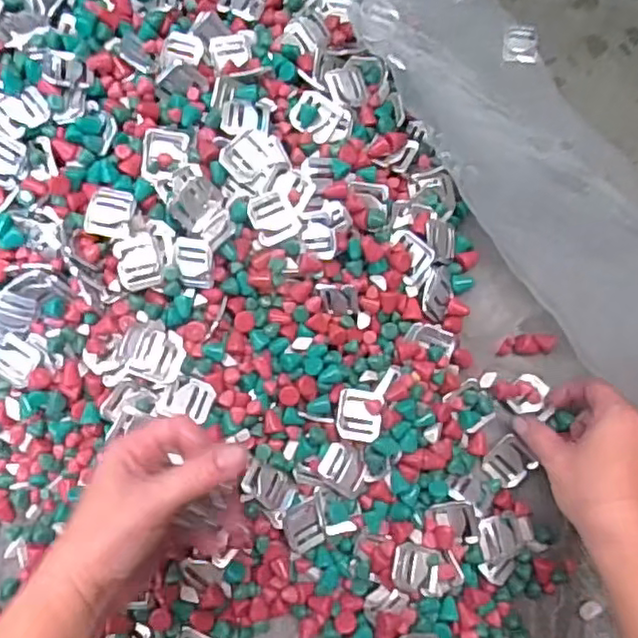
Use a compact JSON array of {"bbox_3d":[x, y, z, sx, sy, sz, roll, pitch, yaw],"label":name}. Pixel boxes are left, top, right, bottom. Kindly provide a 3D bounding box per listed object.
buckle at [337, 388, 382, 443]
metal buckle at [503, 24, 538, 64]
[{"bbox_3d":[0.028,0.066,0.443,0.030,0.007,0.034,4,81,-1],"label":"buckle"},{"bbox_3d":[0.161,-0.221,0.517,0.030,0.005,0.036,-2,81,-2],"label":"metal buckle"}]

